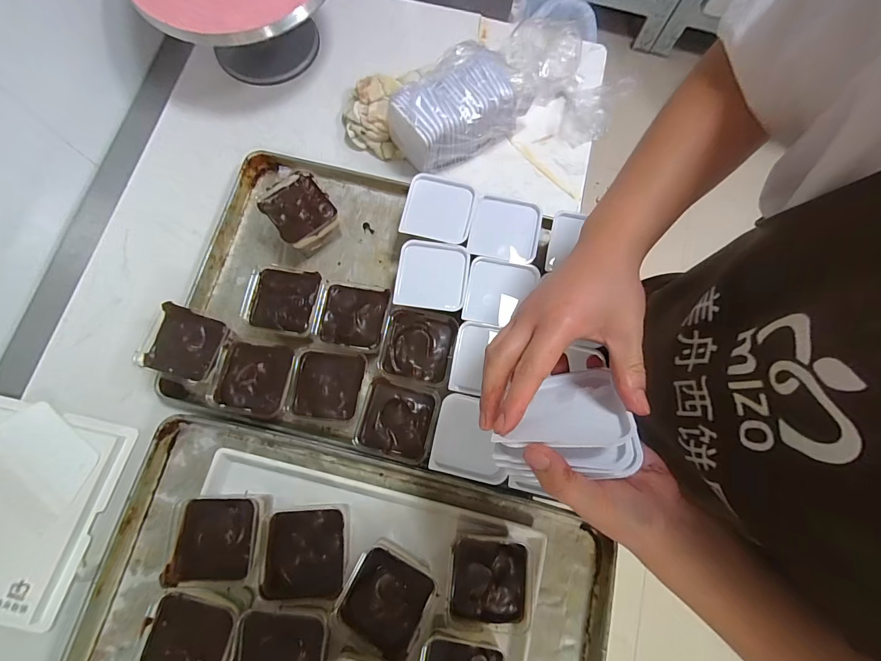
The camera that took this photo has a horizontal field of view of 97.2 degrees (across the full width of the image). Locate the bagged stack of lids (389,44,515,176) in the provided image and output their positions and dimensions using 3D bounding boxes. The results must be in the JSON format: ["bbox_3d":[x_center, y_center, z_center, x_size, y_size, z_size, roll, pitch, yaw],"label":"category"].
[{"bbox_3d":[0.020,-0.341,0.614,0.188,0.111,0.112,-26,79,-8],"label":"bagged stack of lids"}]

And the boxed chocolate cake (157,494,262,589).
[{"bbox_3d":[-0.248,0.234,0.452,0.096,0.077,0.087,4,77,-2],"label":"boxed chocolate cake"}]

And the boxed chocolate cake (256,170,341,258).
[{"bbox_3d":[-0.203,-0.169,0.576,0.087,0.066,0.098,-38,81,-10],"label":"boxed chocolate cake"}]

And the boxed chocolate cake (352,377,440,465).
[{"bbox_3d":[-0.054,0.116,0.503,0.093,0.050,0.093,13,77,1],"label":"boxed chocolate cake"}]

